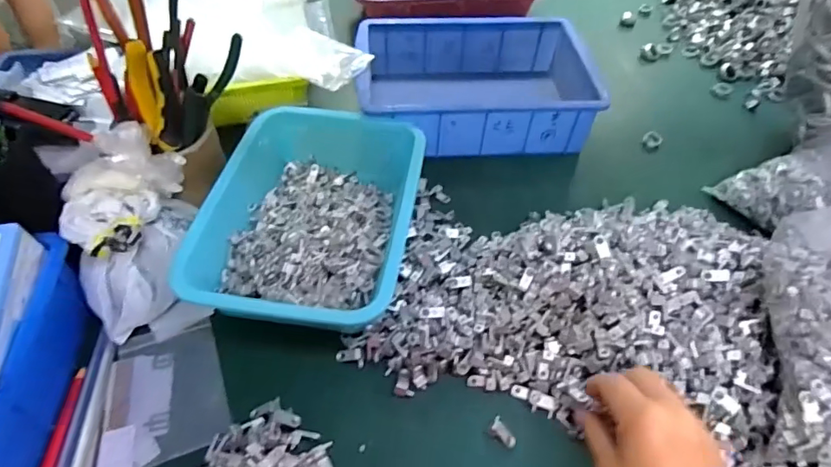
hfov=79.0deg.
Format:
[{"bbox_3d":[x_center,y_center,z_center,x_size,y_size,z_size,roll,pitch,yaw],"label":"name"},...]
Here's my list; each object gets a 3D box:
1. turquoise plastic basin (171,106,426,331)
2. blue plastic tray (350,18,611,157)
[{"bbox_3d":[-0.099,-0.022,0.519,0.193,0.068,0.266,8,50,6],"label":"turquoise plastic basin"},{"bbox_3d":[0.075,-0.193,0.669,0.293,0.090,0.205,-4,50,-4],"label":"blue plastic tray"}]

